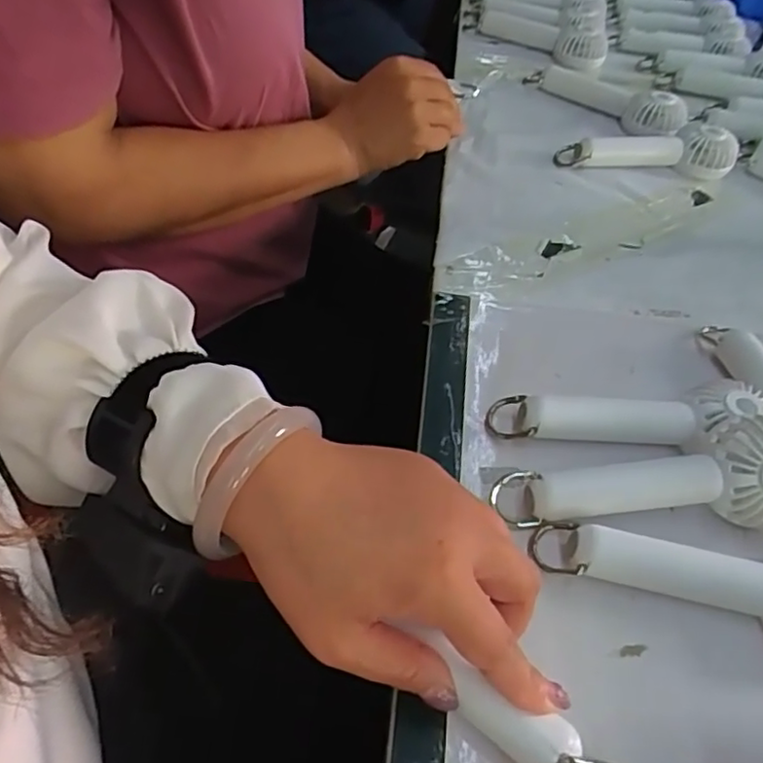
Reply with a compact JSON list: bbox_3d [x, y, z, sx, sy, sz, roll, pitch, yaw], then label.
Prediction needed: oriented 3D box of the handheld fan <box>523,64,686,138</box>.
[{"bbox_3d":[0.225,-0.289,0.633,0.051,0.026,0.162,-33,60,-29],"label":"handheld fan"}]

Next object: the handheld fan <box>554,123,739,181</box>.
[{"bbox_3d":[0.238,-0.208,0.567,0.158,0.031,0.036,3,49,-4],"label":"handheld fan"}]

